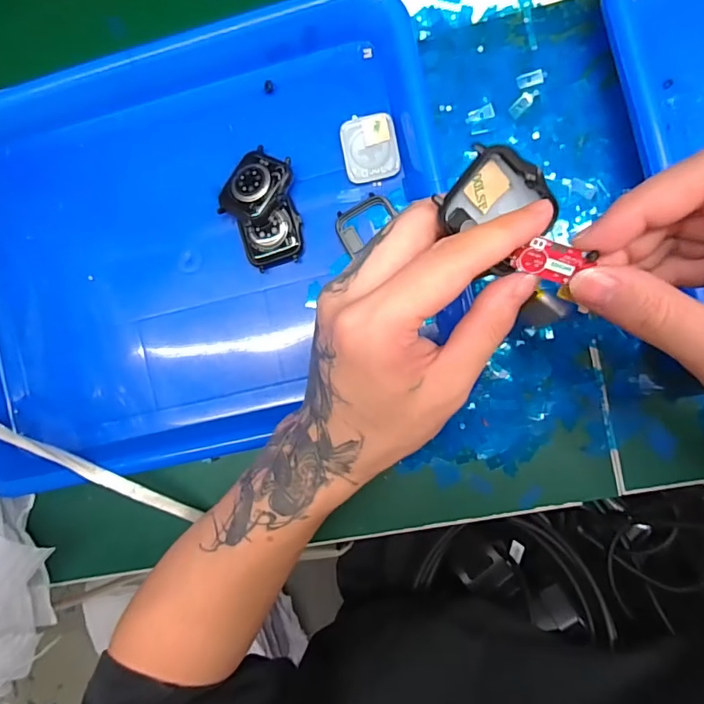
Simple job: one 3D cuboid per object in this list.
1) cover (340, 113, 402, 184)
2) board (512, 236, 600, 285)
[{"bbox_3d":[0.011,-0.126,0.297,0.033,0.004,0.039,-10,90,6],"label":"cover"},{"bbox_3d":[0.077,-0.035,0.185,0.028,0.004,0.014,19,120,12],"label":"board"}]

